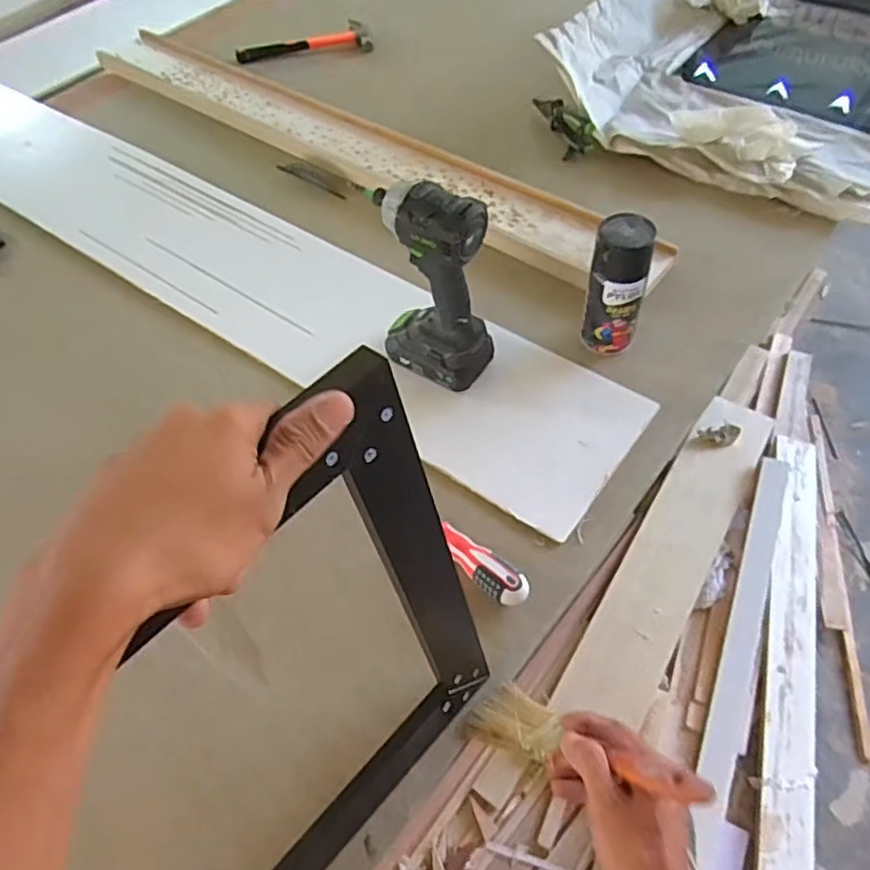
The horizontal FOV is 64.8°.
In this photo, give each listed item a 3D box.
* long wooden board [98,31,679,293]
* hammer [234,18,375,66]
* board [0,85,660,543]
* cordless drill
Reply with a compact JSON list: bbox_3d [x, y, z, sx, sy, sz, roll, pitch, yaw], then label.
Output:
[{"bbox_3d":[-0.148,-0.463,1.087,1.109,0.030,0.118,31,62,23],"label":"long wooden board"},{"bbox_3d":[-0.256,-0.766,1.336,0.262,0.027,0.082,-8,54,-2],"label":"hammer"},{"bbox_3d":[-0.314,-0.273,0.984,1.309,0.023,0.230,31,64,21],"label":"board"},{"bbox_3d":[-0.007,-0.160,0.730,0.127,0.211,0.072,16,57,14],"label":"cordless drill"}]

